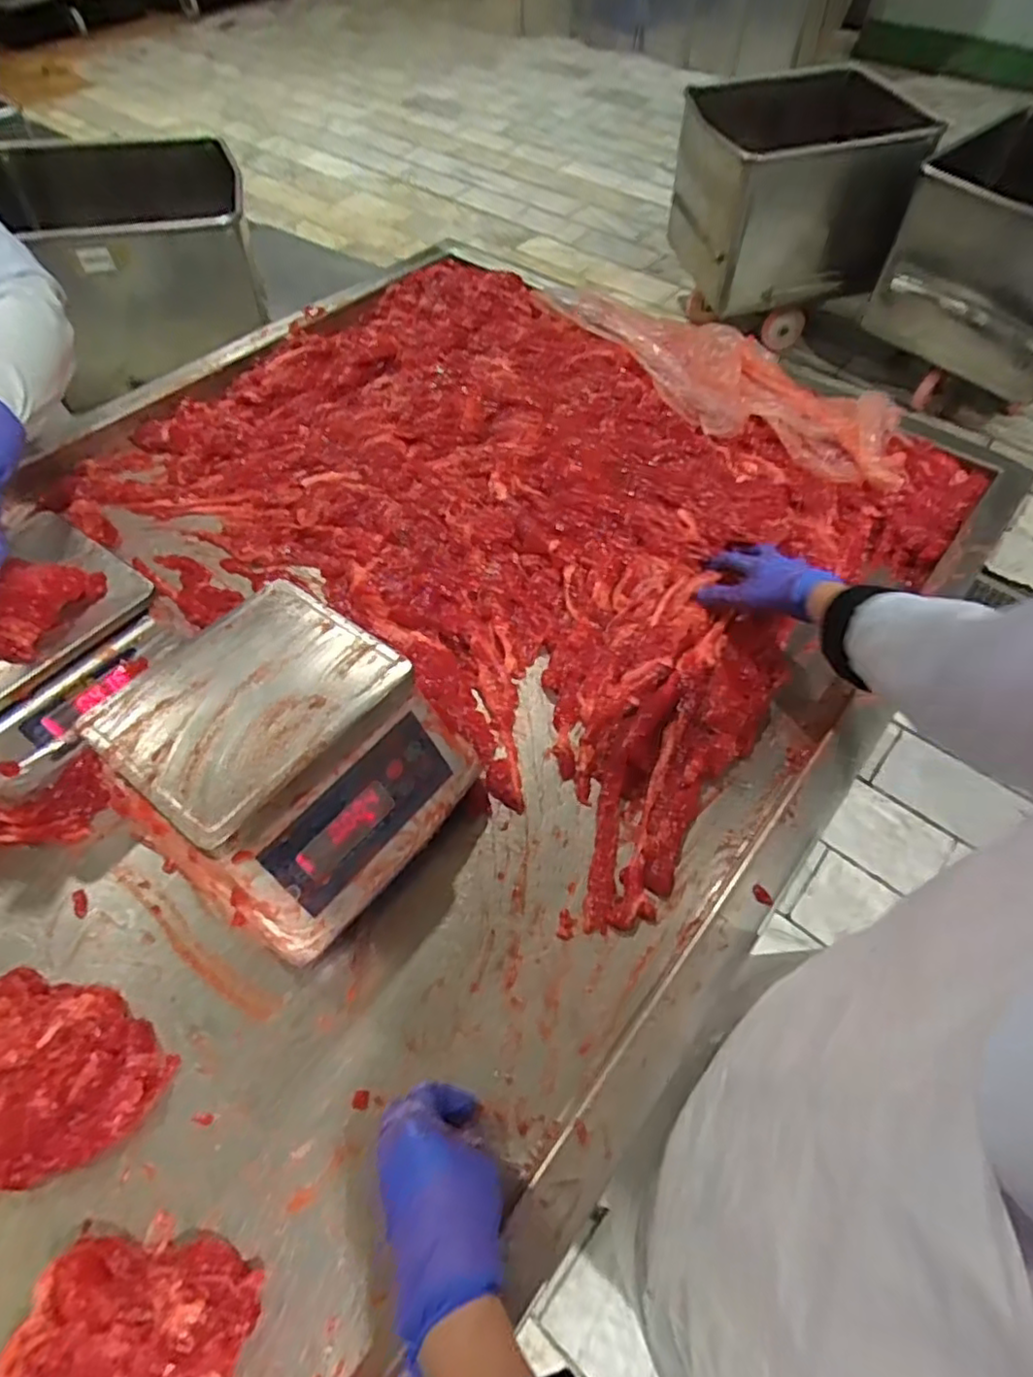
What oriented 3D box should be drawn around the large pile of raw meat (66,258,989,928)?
[{"bbox_3d":[-0.007,-0.275,0.839,0.903,0.095,0.738,34,62,19],"label":"large pile of raw meat"}]

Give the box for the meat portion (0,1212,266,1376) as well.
[{"bbox_3d":[-0.237,0.414,0.381,0.146,0.040,0.160,13,57,7],"label":"meat portion"}]

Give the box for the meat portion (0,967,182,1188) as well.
[{"bbox_3d":[-0.352,0.281,0.482,0.173,0.036,0.128,24,59,14],"label":"meat portion"}]

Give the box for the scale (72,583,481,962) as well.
[{"bbox_3d":[-0.193,0.053,0.549,0.240,0.115,0.216,32,61,19],"label":"scale"}]

